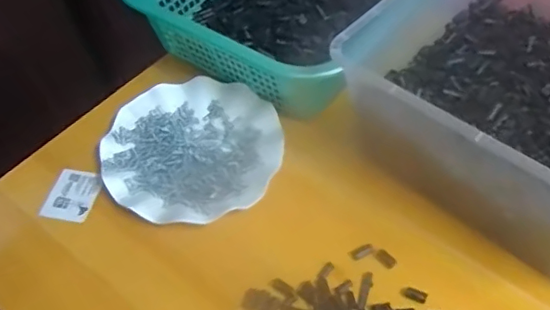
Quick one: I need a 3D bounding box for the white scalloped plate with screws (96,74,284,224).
[{"bbox_3d":[-0.084,-0.010,0.576,0.173,0.026,0.177,-2,52,2],"label":"white scalloped plate with screws"}]

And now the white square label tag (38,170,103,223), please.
[{"bbox_3d":[-0.206,0.041,0.570,0.050,0.004,0.057,8,58,5],"label":"white square label tag"}]

